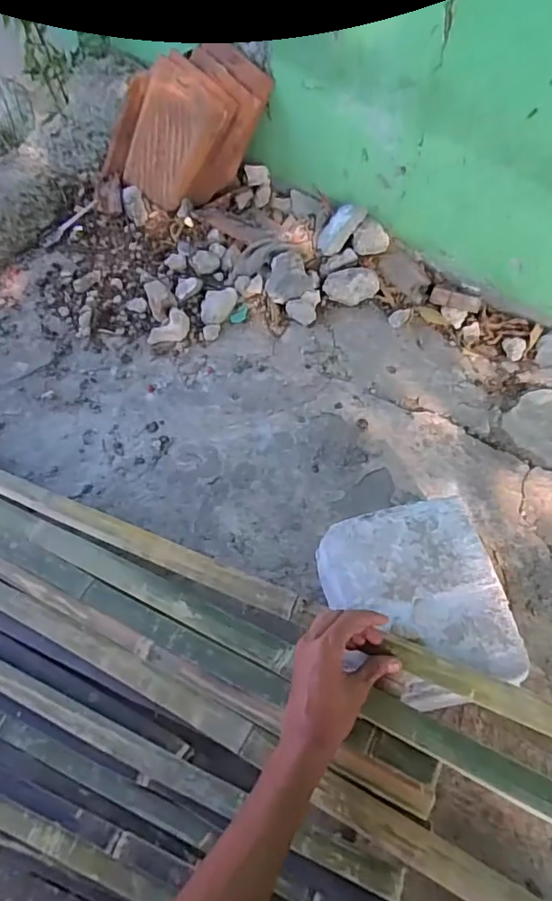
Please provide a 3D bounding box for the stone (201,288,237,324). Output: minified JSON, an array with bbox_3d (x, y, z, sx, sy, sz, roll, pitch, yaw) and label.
[{"bbox_3d":[-0.108,-0.271,1.020,0.068,0.039,0.071,0,56,4],"label":"stone"}]

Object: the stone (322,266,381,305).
[{"bbox_3d":[0.143,-0.315,1.034,0.106,0.051,0.065,-5,56,0],"label":"stone"}]

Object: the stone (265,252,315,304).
[{"bbox_3d":[0.026,-0.326,1.033,0.090,0.058,0.086,-2,56,2],"label":"stone"}]

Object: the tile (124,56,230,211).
[{"bbox_3d":[-0.217,-0.636,1.107,0.165,0.238,0.023,39,29,7],"label":"tile"}]

